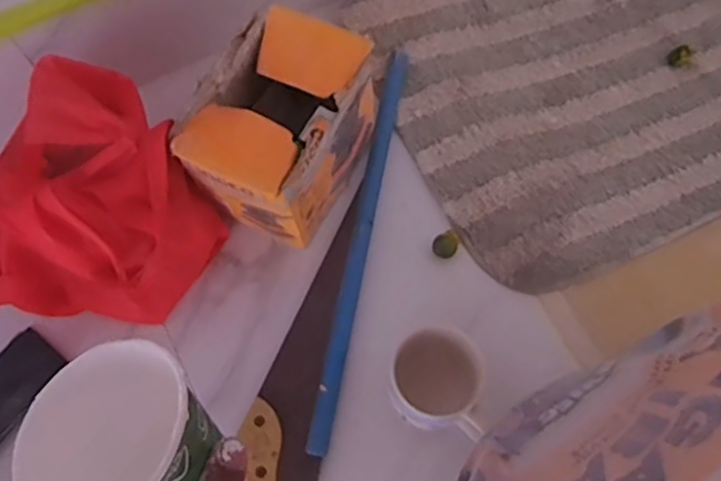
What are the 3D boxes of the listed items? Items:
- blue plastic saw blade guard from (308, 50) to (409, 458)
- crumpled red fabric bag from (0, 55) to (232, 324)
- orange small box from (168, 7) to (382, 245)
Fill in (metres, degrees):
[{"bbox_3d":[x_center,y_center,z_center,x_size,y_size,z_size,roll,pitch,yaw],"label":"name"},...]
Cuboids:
[{"bbox_3d":[0.000,-0.009,0.680,0.026,0.015,0.445,10,68,5],"label":"blue plastic saw blade guard"},{"bbox_3d":[-0.239,-0.020,0.601,0.161,0.177,0.222,24,70,10],"label":"crumpled red fabric bag"},{"bbox_3d":[-0.077,-0.113,0.655,0.137,0.137,0.196,24,70,10],"label":"orange small box"}]

